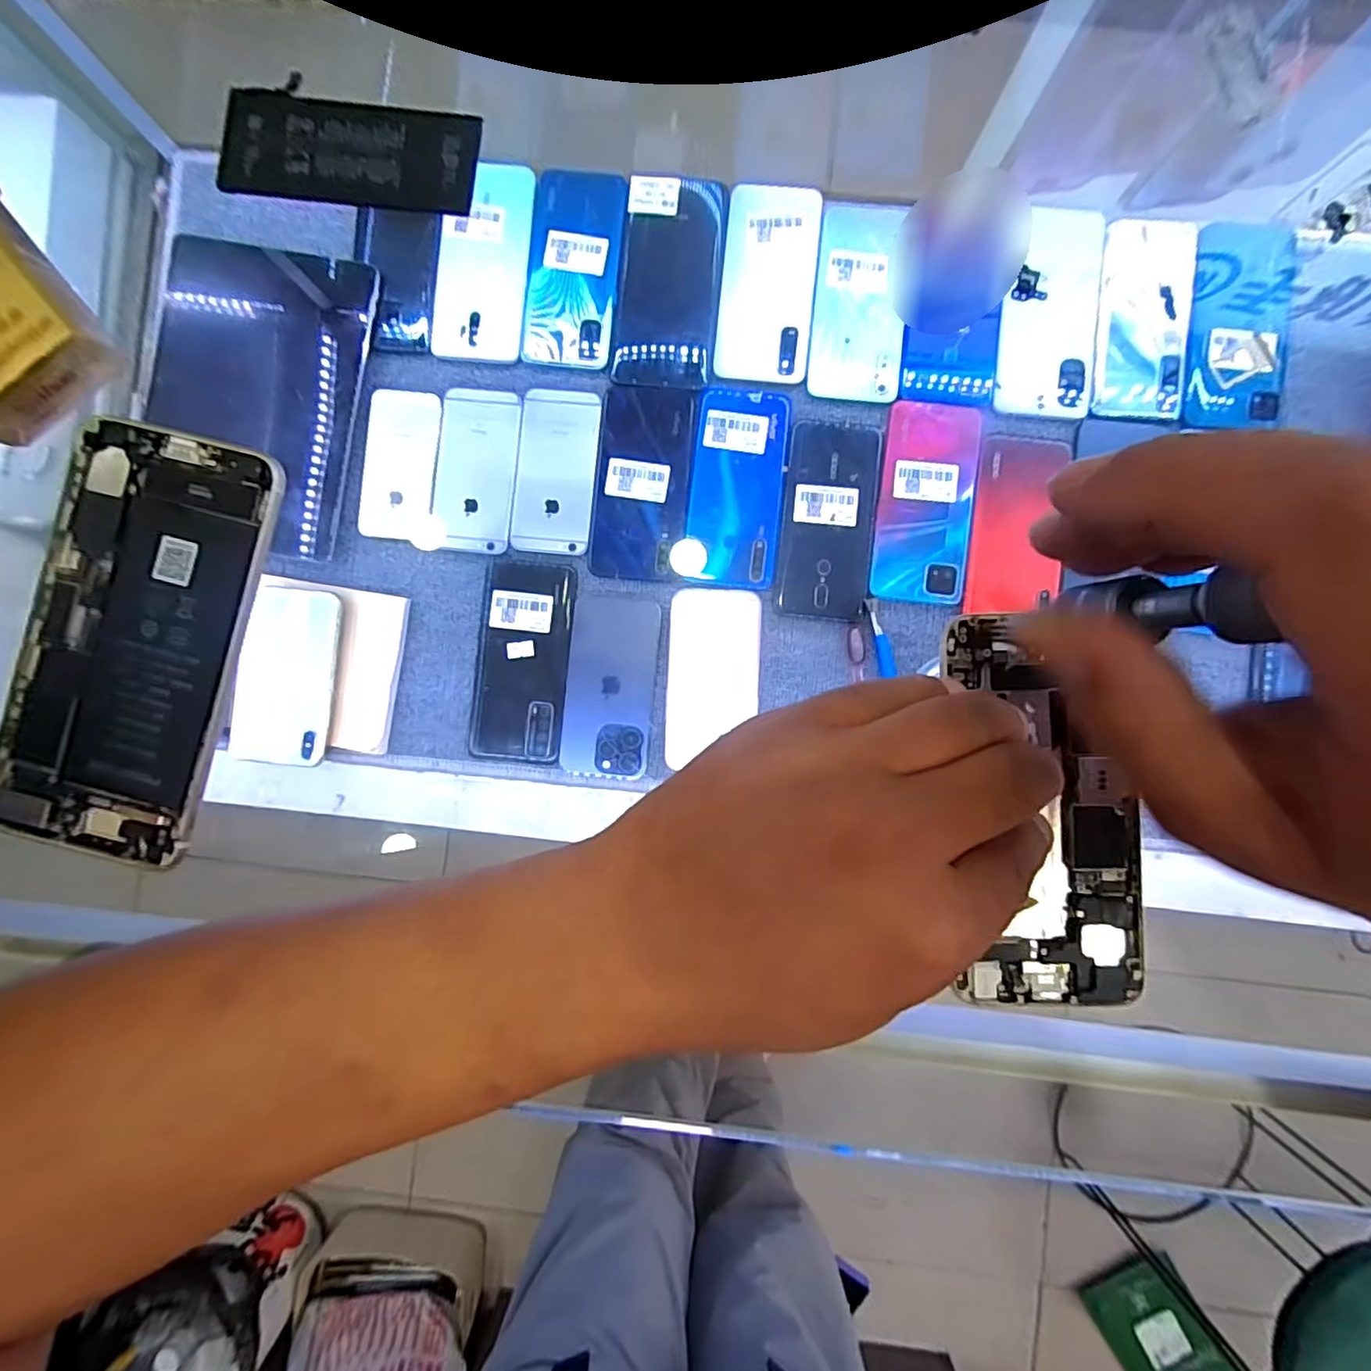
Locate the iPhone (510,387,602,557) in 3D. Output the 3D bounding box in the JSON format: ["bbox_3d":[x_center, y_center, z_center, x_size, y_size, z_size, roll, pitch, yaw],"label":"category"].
[{"bbox_3d":[-0.108,-0.178,0.498,0.066,0.005,0.136,6,90,2],"label":"iPhone"}]

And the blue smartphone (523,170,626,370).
[{"bbox_3d":[-0.092,-0.347,0.495,0.073,0.004,0.160,6,90,2],"label":"blue smartphone"}]

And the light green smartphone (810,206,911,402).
[{"bbox_3d":[0.143,-0.314,0.488,0.073,0.004,0.160,5,90,2],"label":"light green smartphone"}]

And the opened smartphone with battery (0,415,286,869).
[{"bbox_3d":[-0.203,-0.016,0.221,0.076,0.009,0.155,14,90,2],"label":"opened smartphone with battery"}]

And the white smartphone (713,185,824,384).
[{"bbox_3d":[0.068,-0.330,0.493,0.075,0.006,0.157,6,90,2],"label":"white smartphone"}]

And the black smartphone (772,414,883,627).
[{"bbox_3d":[0.117,-0.136,0.487,0.074,0.005,0.162,6,90,2],"label":"black smartphone"}]

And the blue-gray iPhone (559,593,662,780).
[{"bbox_3d":[-0.061,0.001,0.490,0.070,0.005,0.145,5,90,2],"label":"blue-gray iPhone"}]

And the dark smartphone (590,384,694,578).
[{"bbox_3d":[-0.036,-0.167,0.492,0.077,0.004,0.156,6,90,2],"label":"dark smartphone"}]

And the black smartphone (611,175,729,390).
[{"bbox_3d":[-0.013,-0.332,0.495,0.081,0.009,0.168,6,90,2],"label":"black smartphone"}]

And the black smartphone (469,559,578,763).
[{"bbox_3d":[-0.134,-0.020,0.494,0.075,0.008,0.162,6,90,2],"label":"black smartphone"}]

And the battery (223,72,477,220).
[{"bbox_3d":[-0.125,-0.199,0.223,0.093,0.006,0.037,7,90,2],"label":"battery"}]

